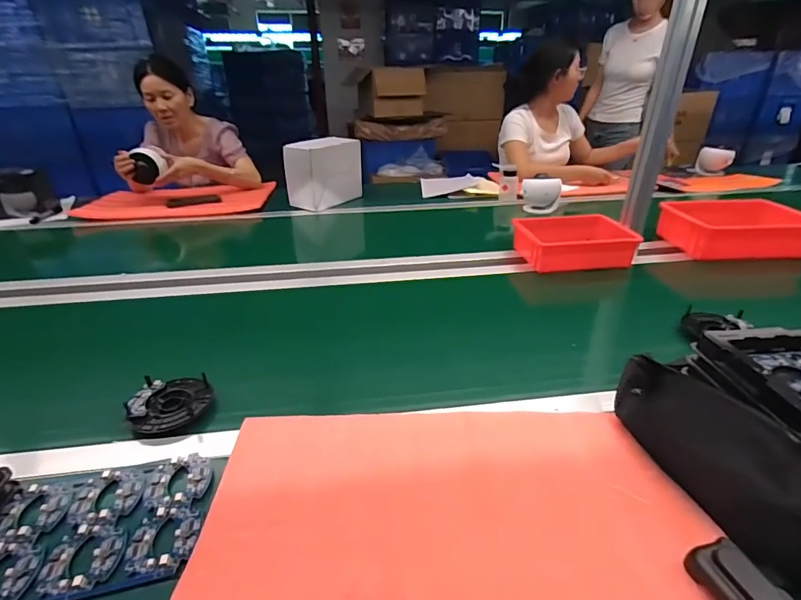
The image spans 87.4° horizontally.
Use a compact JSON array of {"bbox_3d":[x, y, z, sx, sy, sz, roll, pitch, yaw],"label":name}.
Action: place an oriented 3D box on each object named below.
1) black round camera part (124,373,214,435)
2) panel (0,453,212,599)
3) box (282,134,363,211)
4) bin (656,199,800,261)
[{"bbox_3d":[-0.306,0.133,0.559,0.096,0.026,0.102,-1,28,0],"label":"black round camera part"},{"bbox_3d":[-0.300,0.222,0.414,0.193,0.013,0.139,-7,29,-11],"label":"panel"},{"bbox_3d":[-0.252,-0.431,1.406,0.142,0.196,0.223,16,32,29],"label":"box"},{"bbox_3d":[0.826,-0.184,1.035,0.286,0.093,0.176,1,28,4],"label":"bin"}]

